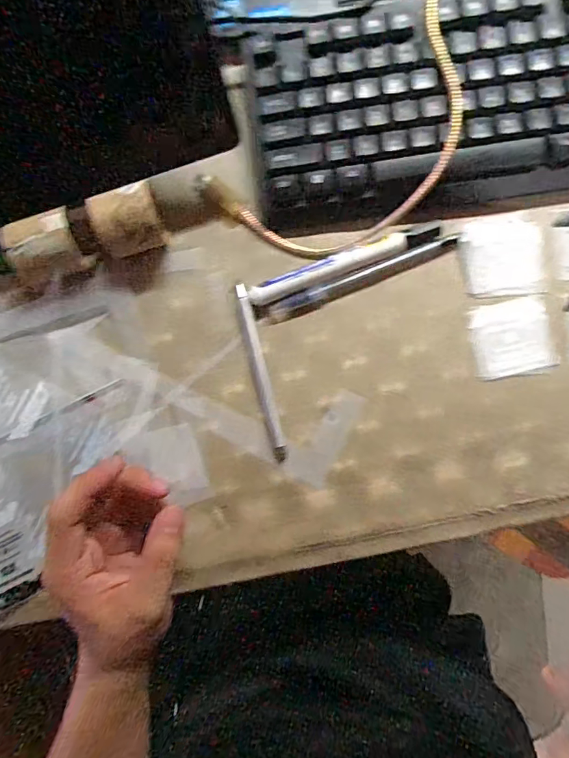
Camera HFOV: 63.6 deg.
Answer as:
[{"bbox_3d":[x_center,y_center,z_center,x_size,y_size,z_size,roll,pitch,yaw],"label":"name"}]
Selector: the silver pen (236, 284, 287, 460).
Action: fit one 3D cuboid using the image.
[{"bbox_3d":[-0.017,-0.004,0.329,0.011,0.004,0.127,-14,86,3],"label":"silver pen"}]

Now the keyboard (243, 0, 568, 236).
[{"bbox_3d":[0.191,-0.196,0.308,0.421,0.034,0.139,-7,87,3],"label":"keyboard"}]

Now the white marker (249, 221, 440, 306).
[{"bbox_3d":[0.042,-0.082,0.328,0.138,0.014,0.015,-21,86,2],"label":"white marker"}]

